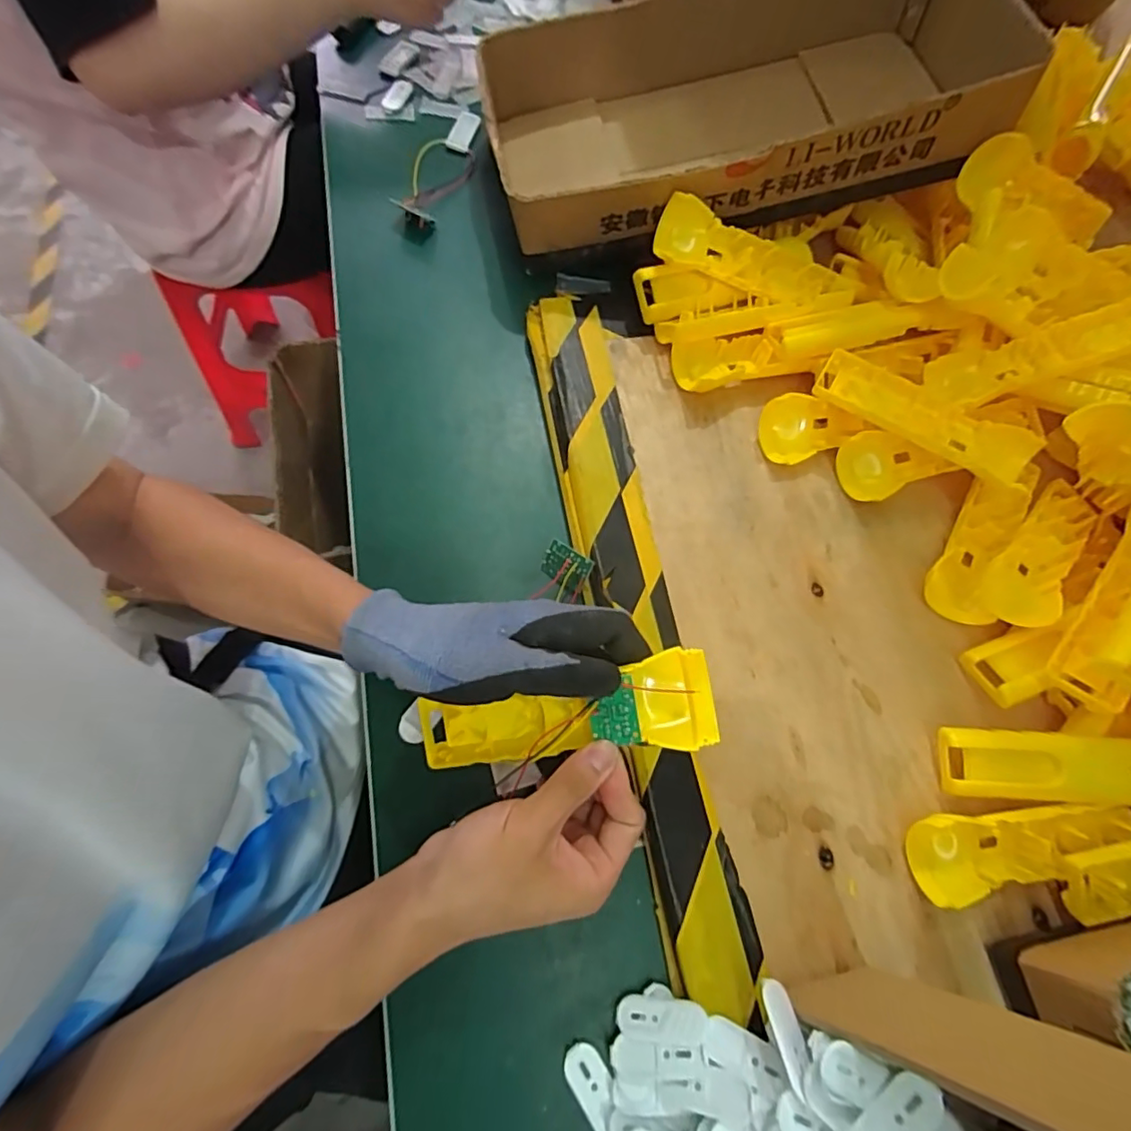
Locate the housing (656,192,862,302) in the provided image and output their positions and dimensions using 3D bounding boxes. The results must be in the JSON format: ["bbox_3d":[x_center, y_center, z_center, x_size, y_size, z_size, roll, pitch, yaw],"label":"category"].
[{"bbox_3d":[0.160,-0.250,0.468,0.176,0.028,0.058,12,71,-13],"label":"housing"}]

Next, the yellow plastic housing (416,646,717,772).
[{"bbox_3d":[-0.003,0.086,0.313,0.163,0.026,0.046,-13,71,12],"label":"yellow plastic housing"}]

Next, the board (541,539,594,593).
[{"bbox_3d":[0.000,0.000,0.403,0.035,0.004,0.025,32,103,19],"label":"board"}]

